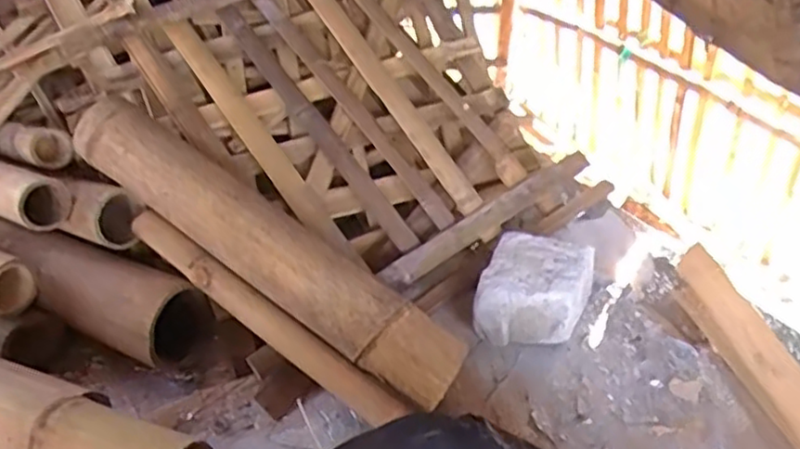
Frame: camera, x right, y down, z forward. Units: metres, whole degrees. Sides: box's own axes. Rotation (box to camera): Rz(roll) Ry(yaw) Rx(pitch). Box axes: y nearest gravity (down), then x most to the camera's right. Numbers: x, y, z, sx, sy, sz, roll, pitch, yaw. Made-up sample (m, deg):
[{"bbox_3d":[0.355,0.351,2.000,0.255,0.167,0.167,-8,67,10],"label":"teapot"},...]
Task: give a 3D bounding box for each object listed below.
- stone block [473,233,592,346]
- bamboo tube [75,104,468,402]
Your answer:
[{"bbox_3d":[0.163,0.086,0.830,0.115,0.085,0.136,13,42,23],"label":"stone block"},{"bbox_3d":[-0.160,0.014,0.768,0.533,0.074,0.083,34,50,14],"label":"bamboo tube"}]

